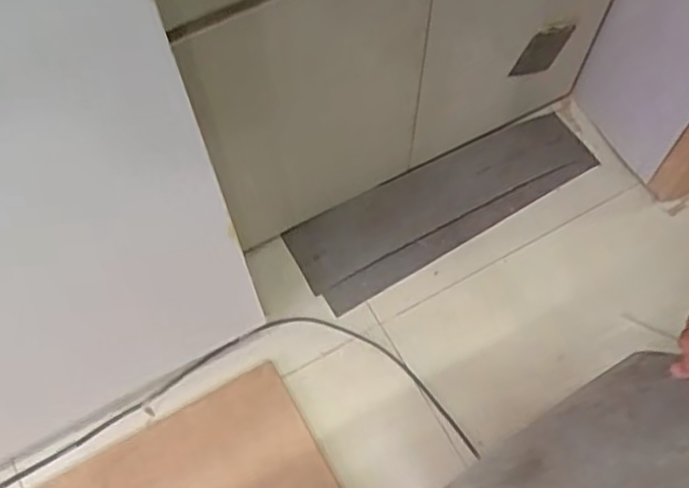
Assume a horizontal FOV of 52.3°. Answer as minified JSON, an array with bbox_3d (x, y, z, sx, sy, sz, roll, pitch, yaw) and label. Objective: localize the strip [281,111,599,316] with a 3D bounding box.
[{"bbox_3d":[0.182,-0.081,1.262,0.574,0.014,0.166,-29,76,-14],"label":"strip"}]

